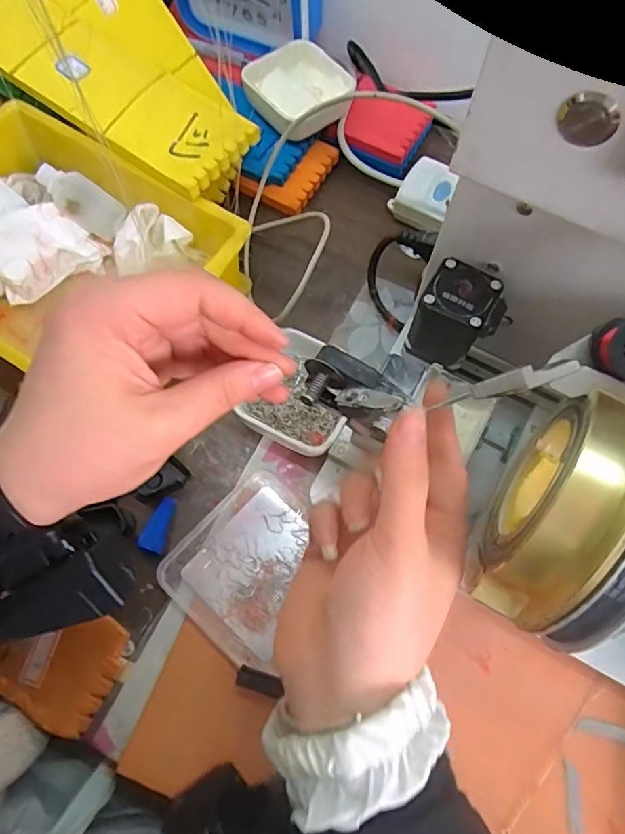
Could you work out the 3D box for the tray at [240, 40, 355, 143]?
[{"bbox_3d":[-0.013,-0.299,0.478,0.090,0.031,0.075,-36,74,-14],"label":"tray"}]

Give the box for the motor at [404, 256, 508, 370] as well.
[{"bbox_3d":[0.092,-0.062,0.344,0.048,0.053,0.052,28,70,9],"label":"motor"}]

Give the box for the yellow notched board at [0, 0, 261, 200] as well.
[{"bbox_3d":[-0.202,-0.294,0.436,0.352,0.013,0.085,36,74,12],"label":"yellow notched board"}]

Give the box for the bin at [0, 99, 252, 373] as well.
[{"bbox_3d":[-0.193,-0.120,0.407,0.246,0.069,0.177,31,71,10],"label":"bin"}]

